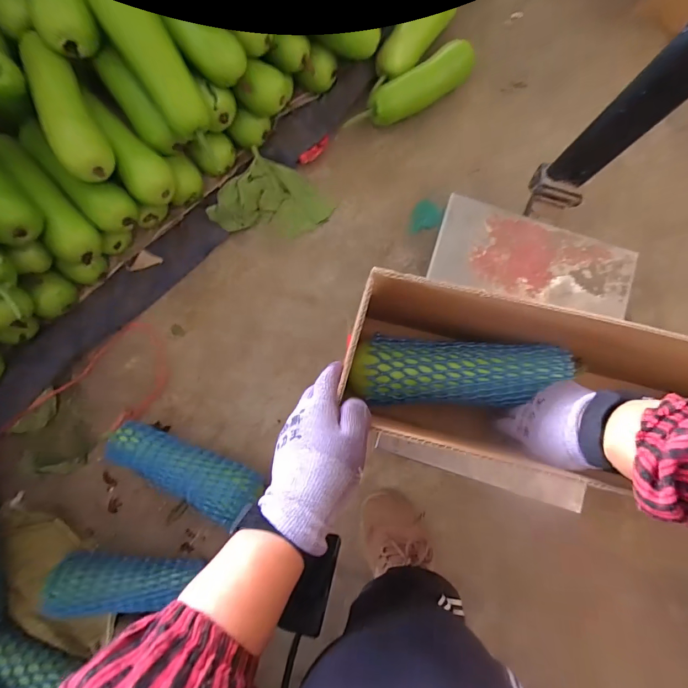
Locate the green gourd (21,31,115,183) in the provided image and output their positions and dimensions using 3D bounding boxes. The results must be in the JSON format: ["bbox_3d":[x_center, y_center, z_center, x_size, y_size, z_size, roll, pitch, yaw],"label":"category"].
[{"bbox_3d":[-0.397,-0.328,0.539,0.070,0.060,0.214,-26,86,-5],"label":"green gourd"}]

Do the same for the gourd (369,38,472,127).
[{"bbox_3d":[0.133,-0.453,0.653,0.191,0.062,0.068,-34,85,-5],"label":"gourd"}]

